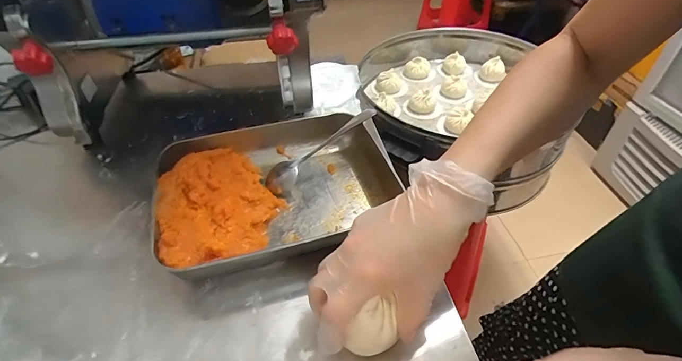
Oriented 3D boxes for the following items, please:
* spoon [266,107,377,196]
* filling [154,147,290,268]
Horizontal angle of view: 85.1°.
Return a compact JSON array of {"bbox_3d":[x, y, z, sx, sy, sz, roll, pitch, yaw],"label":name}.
[{"bbox_3d":[-0.024,-0.042,0.476,0.168,0.024,0.040,-38,51,-8],"label":"spoon"},{"bbox_3d":[-0.133,0.025,0.413,0.124,0.047,0.172,-15,44,-15],"label":"filling"}]

